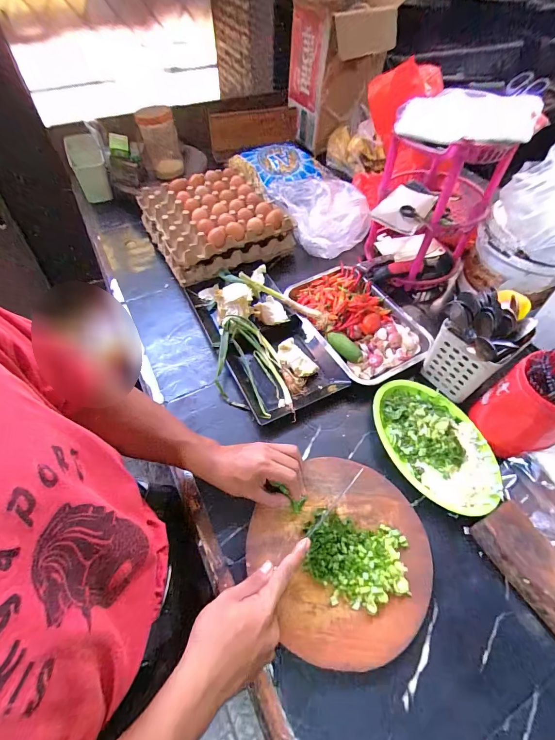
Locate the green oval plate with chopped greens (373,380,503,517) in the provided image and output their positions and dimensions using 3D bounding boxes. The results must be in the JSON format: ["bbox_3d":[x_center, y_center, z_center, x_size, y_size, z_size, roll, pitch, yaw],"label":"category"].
[{"bbox_3d":[0.265,0.114,0.561,0.150,0.036,0.237,-22,59,-14],"label":"green oval plate with chopped greens"}]

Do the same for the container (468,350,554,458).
[{"bbox_3d":[0.399,0.049,0.512,0.109,0.159,0.109,-22,59,-14],"label":"container"}]

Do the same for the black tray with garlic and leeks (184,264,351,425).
[{"bbox_3d":[-0.047,-0.082,0.691,0.209,0.054,0.379,-23,59,-15],"label":"black tray with garlic and leeks"}]

